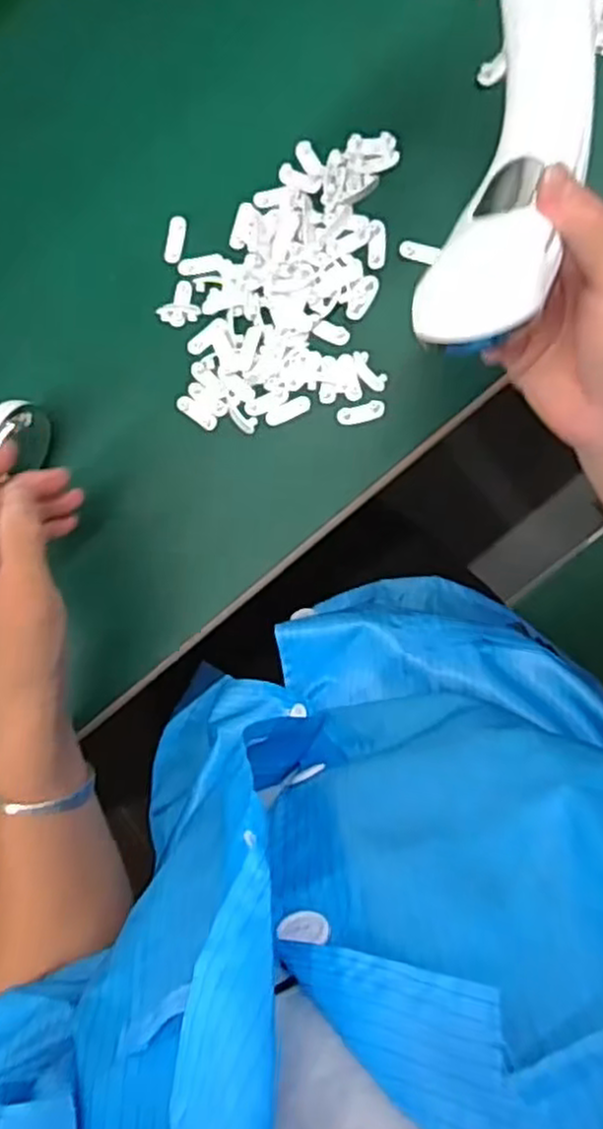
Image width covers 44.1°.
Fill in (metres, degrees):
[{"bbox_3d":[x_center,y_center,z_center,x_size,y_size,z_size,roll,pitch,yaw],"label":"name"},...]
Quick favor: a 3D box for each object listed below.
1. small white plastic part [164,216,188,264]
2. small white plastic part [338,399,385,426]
[{"bbox_3d":[-0.078,-0.202,0.462,0.011,0.004,0.029,13,93,7],"label":"small white plastic part"},{"bbox_3d":[0.036,-0.091,0.445,0.028,0.004,0.011,-13,90,8],"label":"small white plastic part"}]

